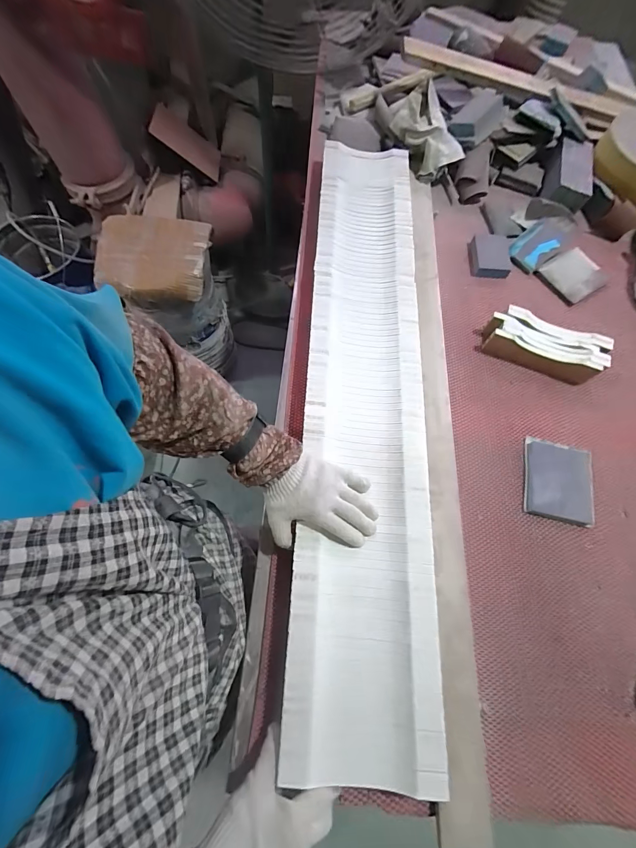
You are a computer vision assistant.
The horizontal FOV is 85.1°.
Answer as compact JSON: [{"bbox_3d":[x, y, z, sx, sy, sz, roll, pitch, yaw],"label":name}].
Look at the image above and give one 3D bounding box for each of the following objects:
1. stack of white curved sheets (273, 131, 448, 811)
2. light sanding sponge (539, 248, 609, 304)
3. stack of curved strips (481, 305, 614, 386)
[{"bbox_3d":[0.078,-0.079,0.577,0.195,0.027,1.062,3,70,-1],"label":"stack of white curved sheets"},{"bbox_3d":[0.554,-0.322,0.744,0.119,0.022,0.106,-31,73,-14],"label":"light sanding sponge"},{"bbox_3d":[0.425,-0.150,0.651,0.211,0.046,0.090,21,69,5],"label":"stack of curved strips"}]

